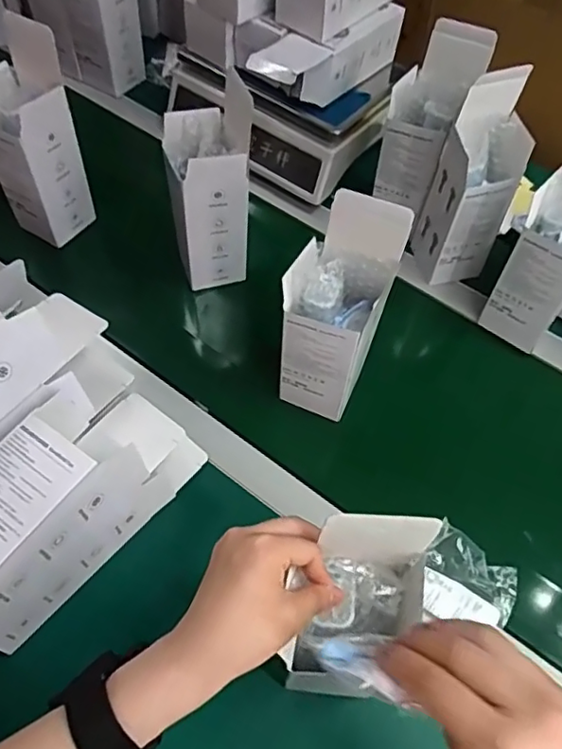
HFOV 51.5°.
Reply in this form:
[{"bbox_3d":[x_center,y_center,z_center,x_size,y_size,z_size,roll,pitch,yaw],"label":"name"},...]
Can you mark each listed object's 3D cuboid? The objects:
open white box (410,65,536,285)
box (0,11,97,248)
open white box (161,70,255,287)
[{"bbox_3d":[0.222,-0.213,0.672,0.076,0.234,0.080,-8,59,-6],"label":"open white box"},{"bbox_3d":[-0.292,-0.271,0.681,0.082,0.239,0.086,32,63,17],"label":"box"},{"bbox_3d":[-0.078,-0.208,0.655,0.087,0.225,0.085,-6,59,-5],"label":"open white box"}]

